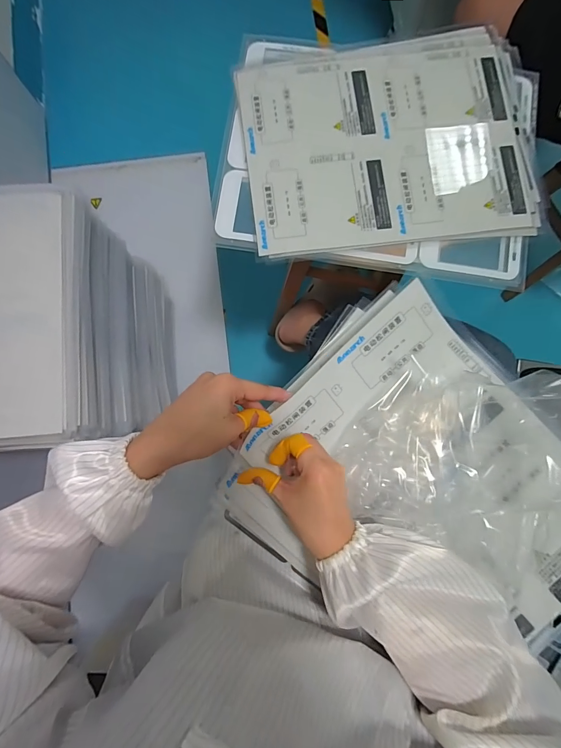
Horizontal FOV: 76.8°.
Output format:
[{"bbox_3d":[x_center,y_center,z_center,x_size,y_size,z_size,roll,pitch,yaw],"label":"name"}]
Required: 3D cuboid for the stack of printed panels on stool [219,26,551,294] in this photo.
[{"bbox_3d":[0.140,-0.308,0.483,0.418,0.023,0.340,6,81,-1],"label":"stack of printed panels on stool"}]

